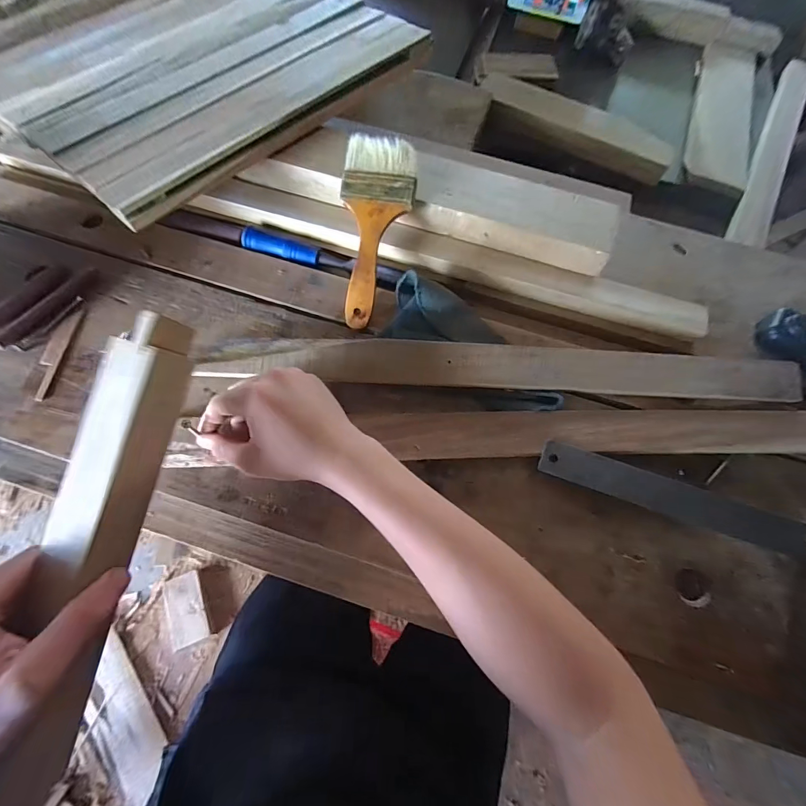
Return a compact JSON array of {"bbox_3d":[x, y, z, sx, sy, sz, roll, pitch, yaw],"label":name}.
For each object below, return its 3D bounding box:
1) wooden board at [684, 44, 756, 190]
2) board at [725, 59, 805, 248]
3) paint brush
[{"bbox_3d":[0.572,-0.522,0.684,0.097,0.016,0.414,22,67,7],"label":"wooden board"},{"bbox_3d":[0.627,-0.440,0.643,0.044,0.026,0.548,29,68,10],"label":"board"},{"bbox_3d":[-0.031,-0.169,0.383,0.072,0.011,0.184,8,92,1],"label":"paint brush"}]

